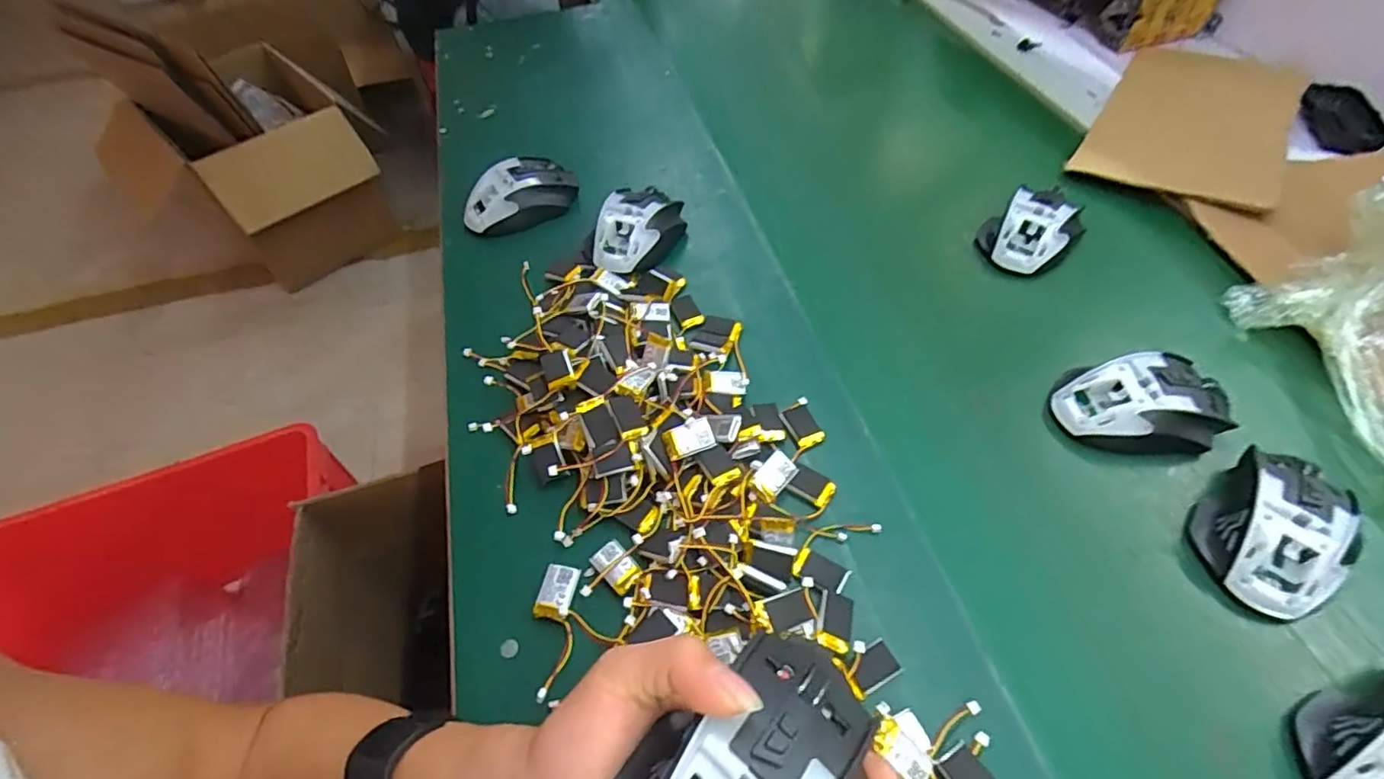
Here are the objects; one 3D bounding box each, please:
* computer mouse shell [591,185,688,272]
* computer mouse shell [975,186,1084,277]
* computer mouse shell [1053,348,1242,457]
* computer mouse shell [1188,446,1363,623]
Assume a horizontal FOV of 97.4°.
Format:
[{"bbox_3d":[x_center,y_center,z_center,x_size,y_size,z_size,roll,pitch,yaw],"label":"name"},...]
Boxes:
[{"bbox_3d":[-0.047,-0.147,0.557,0.067,0.039,0.104,12,55,13],"label":"computer mouse shell"},{"bbox_3d":[0.307,-0.147,0.549,0.078,0.038,0.087,30,60,23],"label":"computer mouse shell"},{"bbox_3d":[0.320,0.009,0.432,0.109,0.039,0.063,3,53,6],"label":"computer mouse shell"},{"bbox_3d":[0.361,0.086,0.373,0.098,0.040,0.069,-33,58,-20],"label":"computer mouse shell"}]

